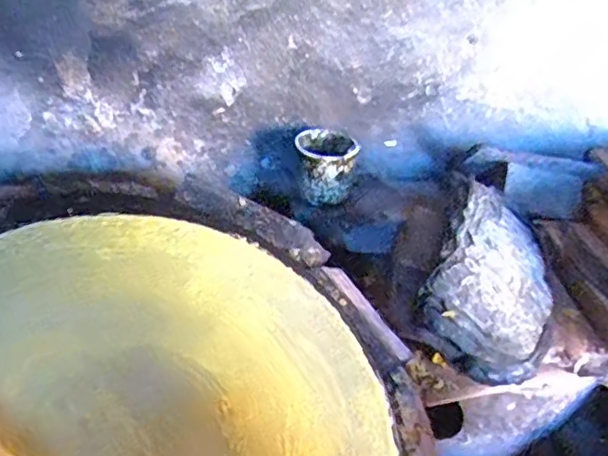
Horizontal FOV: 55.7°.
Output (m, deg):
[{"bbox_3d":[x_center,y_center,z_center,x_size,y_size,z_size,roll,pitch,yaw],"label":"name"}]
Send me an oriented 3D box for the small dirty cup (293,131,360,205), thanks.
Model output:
[{"bbox_3d":[0.034,-0.092,0.841,0.087,0.076,0.096,-1,39,-3],"label":"small dirty cup"}]

